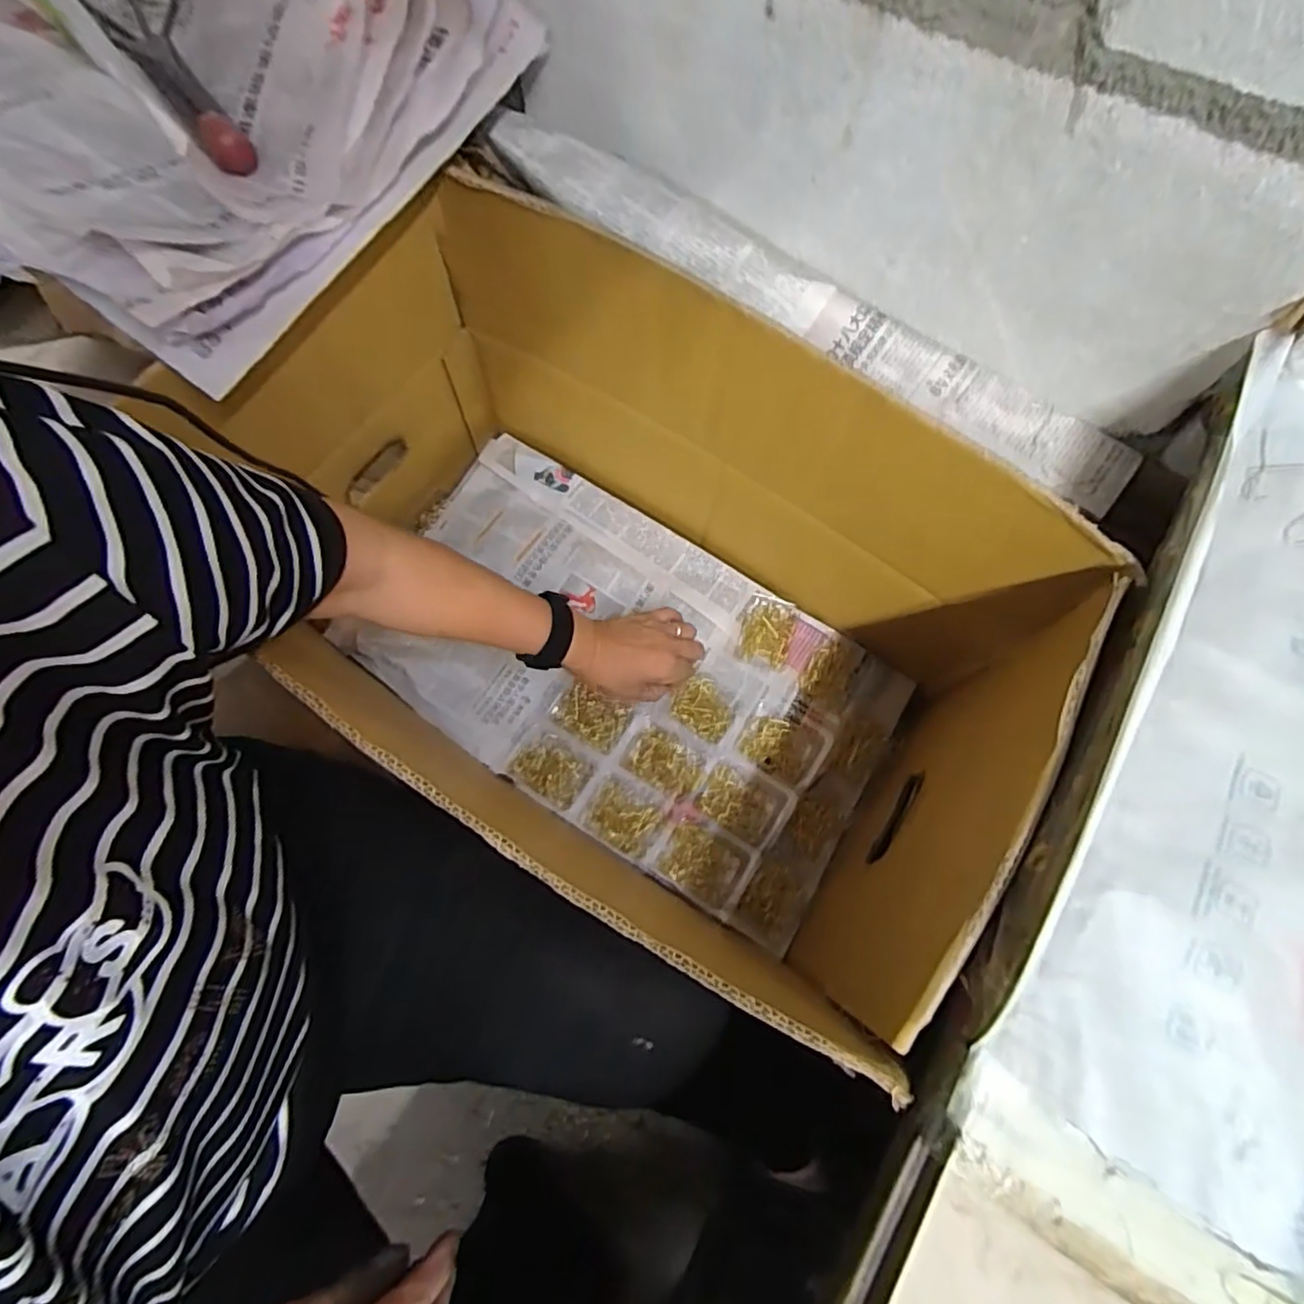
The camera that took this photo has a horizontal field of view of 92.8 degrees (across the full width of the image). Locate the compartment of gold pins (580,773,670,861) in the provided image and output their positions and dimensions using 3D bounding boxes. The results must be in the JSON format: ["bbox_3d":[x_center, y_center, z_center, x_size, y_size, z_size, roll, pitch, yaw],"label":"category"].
[{"bbox_3d":[-0.025,0.154,0.594,0.074,0.014,0.065,29,74,10],"label":"compartment of gold pins"}]

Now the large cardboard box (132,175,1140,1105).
[{"bbox_3d":[-0.033,-0.039,0.517,0.602,0.294,0.372,32,75,11],"label":"large cardboard box"}]

